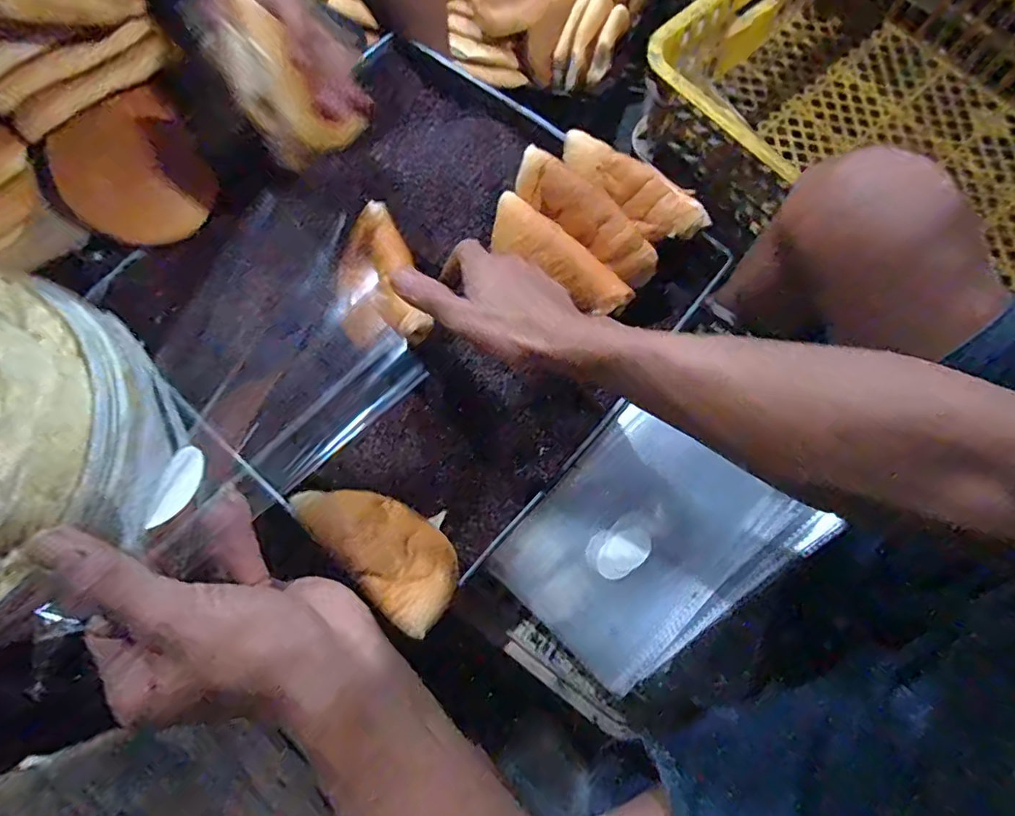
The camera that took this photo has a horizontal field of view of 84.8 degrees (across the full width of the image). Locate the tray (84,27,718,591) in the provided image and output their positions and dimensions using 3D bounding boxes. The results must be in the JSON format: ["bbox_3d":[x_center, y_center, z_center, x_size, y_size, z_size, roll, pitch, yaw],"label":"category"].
[{"bbox_3d":[-0.088,-0.118,0.524,0.449,0.065,0.437,42,80,12],"label":"tray"}]

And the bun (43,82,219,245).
[{"bbox_3d":[-0.345,-0.215,0.524,0.126,0.030,0.126,0,93,-10],"label":"bun"}]

